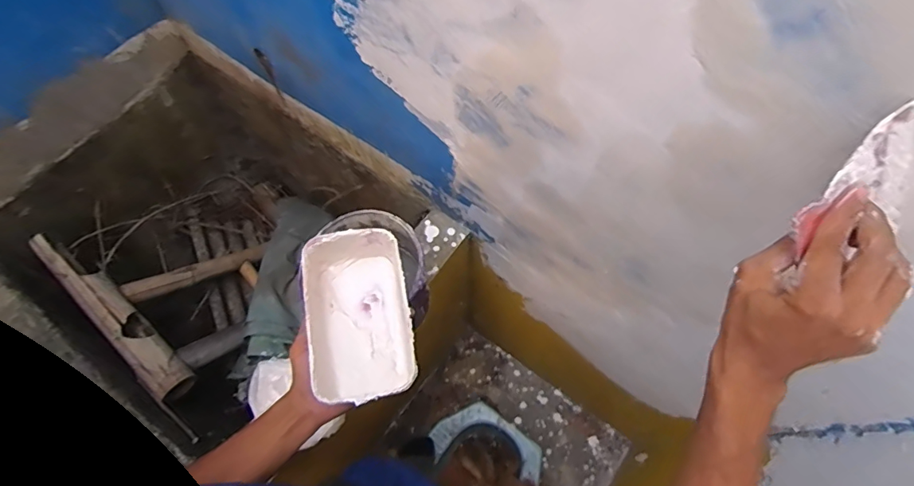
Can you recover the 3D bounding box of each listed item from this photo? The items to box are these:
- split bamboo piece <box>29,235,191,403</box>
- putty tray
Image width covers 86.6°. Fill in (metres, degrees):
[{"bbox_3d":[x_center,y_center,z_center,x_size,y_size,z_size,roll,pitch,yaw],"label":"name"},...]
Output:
[{"bbox_3d":[-0.728,0.143,1.024,0.465,0.072,0.071,41,73,17],"label":"split bamboo piece"},{"bbox_3d":[-0.109,0.085,0.563,0.105,0.086,0.190,-12,67,-4],"label":"putty tray"}]

